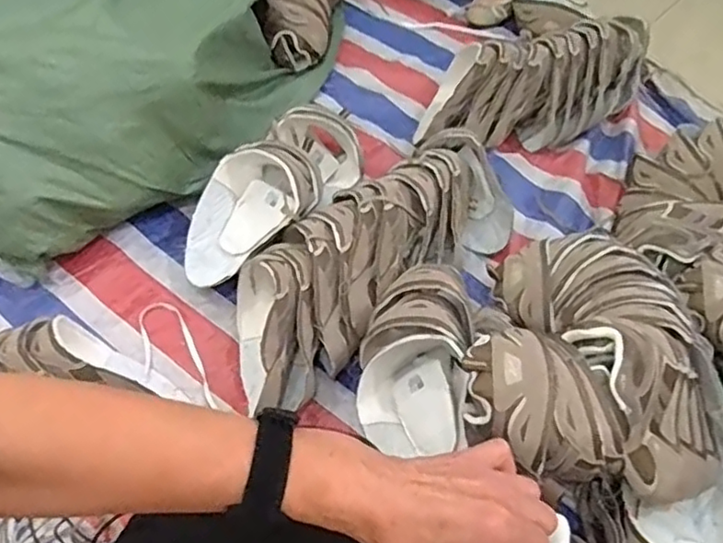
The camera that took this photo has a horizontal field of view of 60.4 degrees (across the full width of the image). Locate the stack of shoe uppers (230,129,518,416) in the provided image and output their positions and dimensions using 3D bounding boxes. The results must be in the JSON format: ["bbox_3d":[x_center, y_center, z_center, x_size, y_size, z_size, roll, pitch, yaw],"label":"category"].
[{"bbox_3d":[0.027,-0.035,0.983,0.525,0.160,0.213,-34,65,-23],"label":"stack of shoe uppers"}]

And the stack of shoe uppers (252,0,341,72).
[{"bbox_3d":[-0.119,-0.577,1.300,0.135,0.139,0.319,12,57,4],"label":"stack of shoe uppers"}]

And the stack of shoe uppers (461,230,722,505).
[{"bbox_3d":[0.305,0.088,0.797,0.346,0.164,0.366,8,57,1],"label":"stack of shoe uppers"}]

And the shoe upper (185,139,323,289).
[{"bbox_3d":[-0.183,-0.093,1.010,0.151,0.096,0.264,41,98,8],"label":"shoe upper"}]

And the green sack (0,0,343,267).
[{"bbox_3d":[-0.366,-0.516,1.124,0.578,0.292,0.992,36,62,18],"label":"green sack"}]

